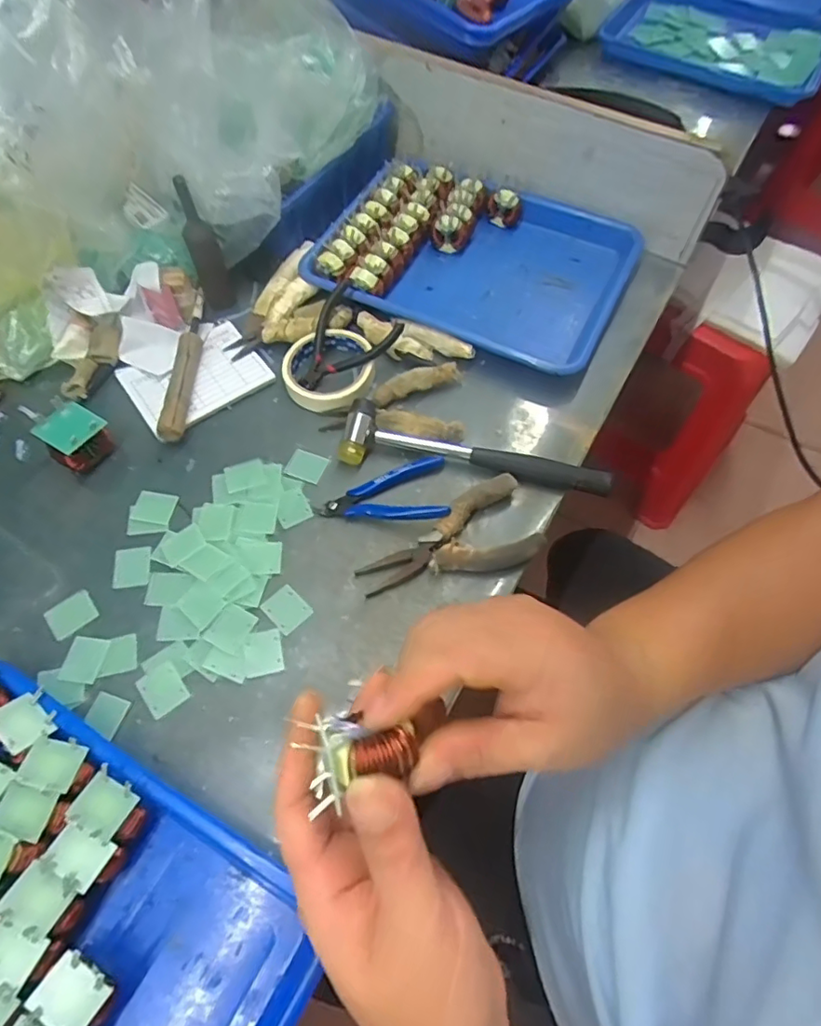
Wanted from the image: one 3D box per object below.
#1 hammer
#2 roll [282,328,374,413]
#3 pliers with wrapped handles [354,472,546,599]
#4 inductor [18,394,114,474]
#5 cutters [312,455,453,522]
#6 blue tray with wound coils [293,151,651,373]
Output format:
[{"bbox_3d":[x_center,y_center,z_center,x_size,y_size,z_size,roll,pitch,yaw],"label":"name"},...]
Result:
[{"bbox_3d":[0.058,-0.045,0.518,0.246,0.030,0.049,14,63,7],"label":"hammer"},{"bbox_3d":[-0.082,-0.146,0.560,0.088,0.020,0.100,-5,63,-3],"label":"roll"},{"bbox_3d":[0.041,0.032,0.481,0.158,0.028,0.077,-31,67,-15],"label":"pliers with wrapped handles"},{"bbox_3d":[-0.308,-0.072,0.516,0.058,0.050,0.050,40,69,18],"label":"inductor"},{"bbox_3d":[-0.024,-0.019,0.505,0.111,0.027,0.065,-4,63,-3],"label":"cutters"},{"bbox_3d":[0.076,-0.290,0.631,0.318,0.037,0.241,25,65,12],"label":"blue tray with wound coils"}]

